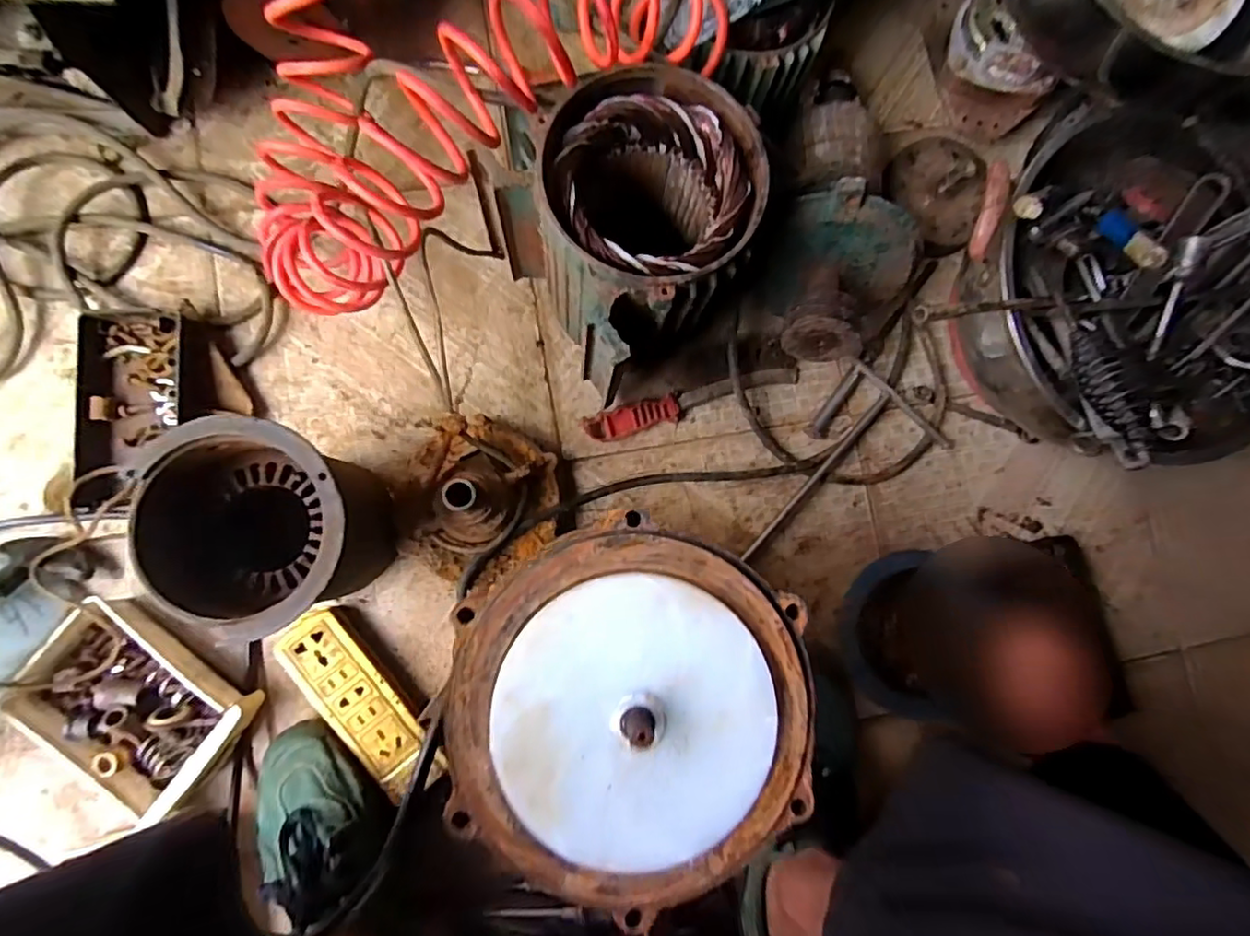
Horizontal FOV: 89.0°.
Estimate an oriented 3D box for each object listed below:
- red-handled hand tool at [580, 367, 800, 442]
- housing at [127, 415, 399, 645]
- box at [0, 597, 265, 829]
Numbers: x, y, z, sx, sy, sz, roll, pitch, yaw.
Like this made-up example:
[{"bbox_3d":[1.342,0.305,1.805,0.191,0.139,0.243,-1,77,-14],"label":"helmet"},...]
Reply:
[{"bbox_3d":[0.071,-0.065,0.638,0.224,0.021,0.029,-15,86,-6],"label":"red-handled hand tool"},{"bbox_3d":[-0.265,0.047,0.510,0.131,0.193,0.133,1,84,-5],"label":"housing"},{"bbox_3d":[-0.423,0.207,0.546,0.176,0.047,0.124,35,82,-1],"label":"box"}]

